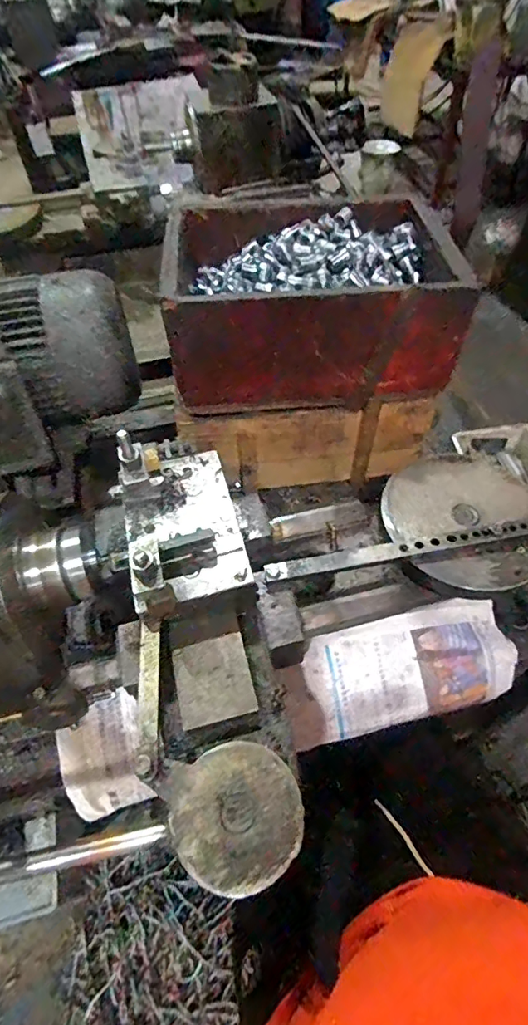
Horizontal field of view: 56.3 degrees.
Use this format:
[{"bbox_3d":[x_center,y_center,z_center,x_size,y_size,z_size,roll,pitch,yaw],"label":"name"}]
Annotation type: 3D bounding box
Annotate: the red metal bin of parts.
[{"bbox_3d":[0.054,-0.275,0.648,0.325,0.150,0.238,-4,52,-1],"label":"red metal bin of parts"}]

